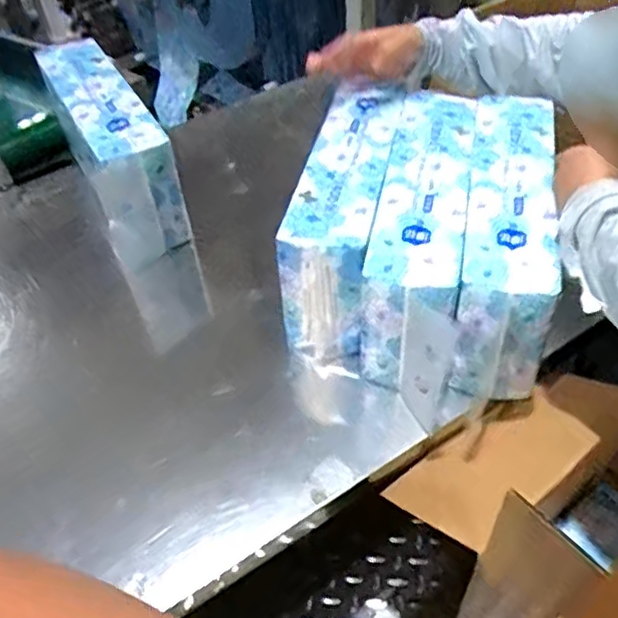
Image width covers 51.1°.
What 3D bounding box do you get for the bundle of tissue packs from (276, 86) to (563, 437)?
[{"bbox_3d":[0.129,-0.085,0.742,0.260,0.168,0.354,7,48,11],"label":"bundle of tissue packs"}]

